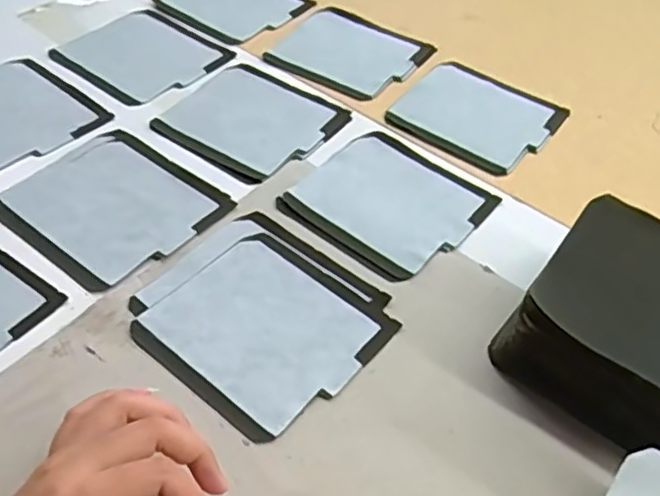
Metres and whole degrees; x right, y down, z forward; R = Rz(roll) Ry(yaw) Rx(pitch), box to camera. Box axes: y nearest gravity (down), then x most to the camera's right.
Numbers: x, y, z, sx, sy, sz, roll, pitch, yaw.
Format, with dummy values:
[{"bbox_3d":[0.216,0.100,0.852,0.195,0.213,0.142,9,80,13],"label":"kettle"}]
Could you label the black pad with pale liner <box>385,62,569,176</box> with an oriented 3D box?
[{"bbox_3d":[0.139,-0.128,0.597,0.136,0.004,0.126,32,55,21],"label":"black pad with pale liner"}]

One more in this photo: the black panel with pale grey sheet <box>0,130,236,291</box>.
[{"bbox_3d":[-0.170,-0.036,0.490,0.142,0.004,0.124,32,55,21],"label":"black panel with pale grey sheet"}]

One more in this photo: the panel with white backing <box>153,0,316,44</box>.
[{"bbox_3d":[-0.108,-0.276,0.701,0.132,0.011,0.120,33,55,21],"label":"panel with white backing"}]

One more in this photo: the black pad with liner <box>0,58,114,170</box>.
[{"bbox_3d":[-0.285,-0.119,0.551,0.135,0.012,0.127,33,56,22],"label":"black pad with liner"}]

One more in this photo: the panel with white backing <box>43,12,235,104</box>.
[{"bbox_3d":[-0.189,-0.197,0.632,0.134,0.005,0.132,35,56,23],"label":"panel with white backing"}]

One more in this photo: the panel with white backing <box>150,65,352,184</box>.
[{"bbox_3d":[-0.073,-0.119,0.573,0.137,0.005,0.127,31,55,20],"label":"panel with white backing"}]

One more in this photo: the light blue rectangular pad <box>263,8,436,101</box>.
[{"bbox_3d":[0.019,-0.207,0.655,0.140,0.004,0.130,29,54,19],"label":"light blue rectangular pad"}]

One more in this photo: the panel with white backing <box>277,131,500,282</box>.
[{"bbox_3d":[0.050,-0.040,0.519,0.135,0.008,0.133,34,56,22],"label":"panel with white backing"}]

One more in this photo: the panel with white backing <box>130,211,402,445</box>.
[{"bbox_3d":[-0.046,0.046,0.434,0.150,0.007,0.139,33,56,22],"label":"panel with white backing"}]

